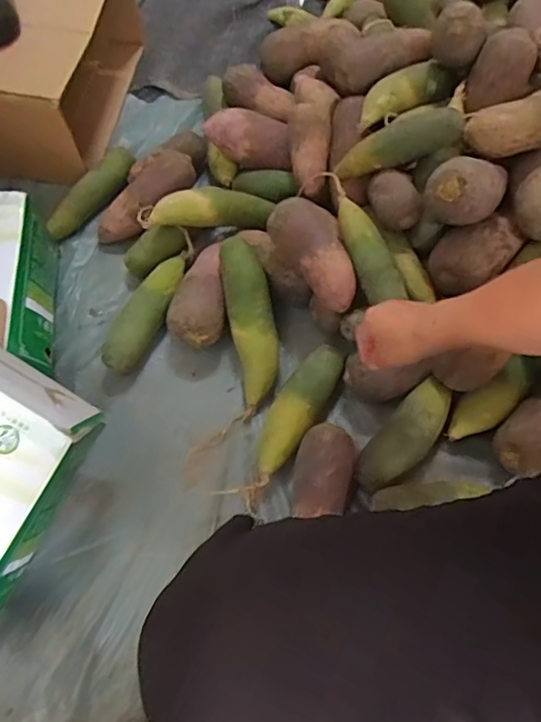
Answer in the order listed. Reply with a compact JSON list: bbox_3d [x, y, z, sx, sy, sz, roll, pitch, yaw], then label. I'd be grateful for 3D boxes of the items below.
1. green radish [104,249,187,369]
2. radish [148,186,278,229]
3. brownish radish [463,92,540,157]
[{"bbox_3d":[-0.168,-0.070,0.775,0.049,0.054,0.200,24,68,12],"label":"green radish"},{"bbox_3d":[-0.086,-0.217,0.797,0.181,0.052,0.051,-4,64,-17],"label":"radish"},{"bbox_3d":[0.311,-0.291,0.665,0.140,0.053,0.049,-7,64,18],"label":"brownish radish"}]

